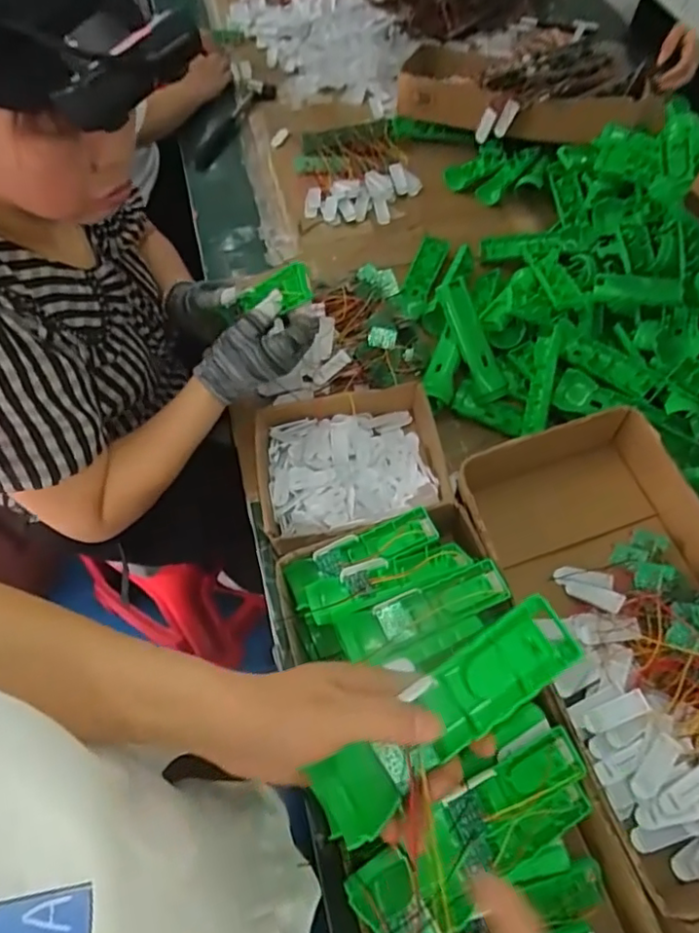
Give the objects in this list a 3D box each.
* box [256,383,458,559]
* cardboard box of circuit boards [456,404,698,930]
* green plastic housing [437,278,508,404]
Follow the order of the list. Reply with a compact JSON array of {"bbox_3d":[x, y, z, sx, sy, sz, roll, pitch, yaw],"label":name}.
[{"bbox_3d":[0.003,-0.001,0.724,0.230,0.069,0.190,-6,60,-4],"label":"box"},{"bbox_3d":[0.283,0.156,0.587,0.231,0.087,0.441,-11,60,-7],"label":"cardboard box of circuit boards"},{"bbox_3d":[0.162,-0.165,0.790,0.040,0.022,0.164,-22,91,-13],"label":"green plastic housing"}]

